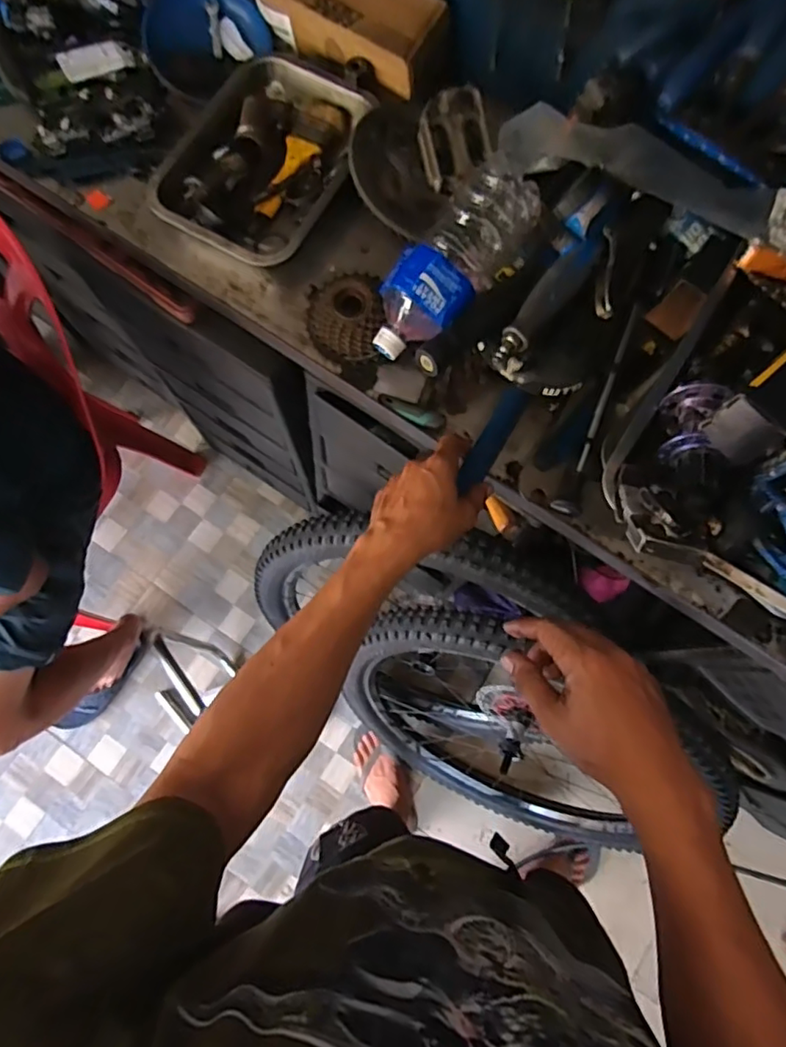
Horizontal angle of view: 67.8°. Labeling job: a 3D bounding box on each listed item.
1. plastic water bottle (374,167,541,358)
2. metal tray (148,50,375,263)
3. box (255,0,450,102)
[{"bbox_3d":[0.060,-0.269,0.596,0.088,0.073,0.227,35,78,6],"label":"plastic water bottle"},{"bbox_3d":[-0.138,-0.421,0.670,0.183,0.049,0.269,28,78,5],"label":"metal tray"},{"bbox_3d":[-0.046,-0.587,0.676,0.228,0.073,0.087,32,78,6],"label":"box"}]

